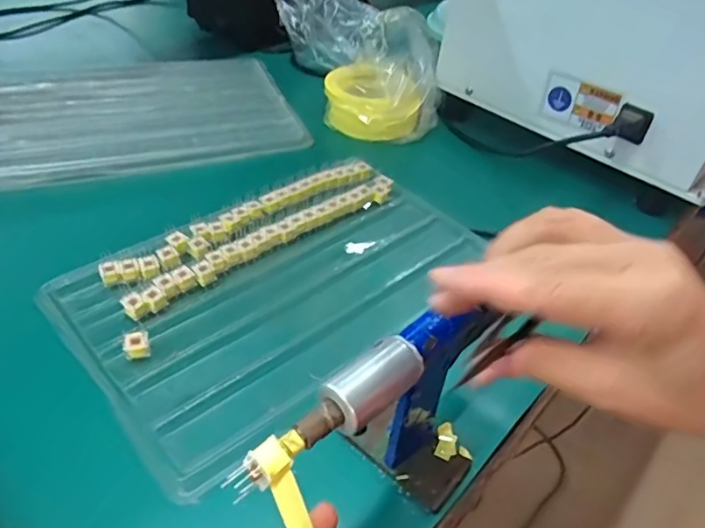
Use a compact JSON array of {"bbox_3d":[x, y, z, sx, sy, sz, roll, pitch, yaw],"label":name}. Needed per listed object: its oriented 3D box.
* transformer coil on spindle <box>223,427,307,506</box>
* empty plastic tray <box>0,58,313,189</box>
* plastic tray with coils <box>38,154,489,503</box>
[{"bbox_3d":[-0.031,0.074,0.209,0.012,0.008,0.034,34,47,27],"label":"transformer coil on spindle"},{"bbox_3d":[-0.232,-0.172,0.620,0.320,0.022,0.226,-9,44,-19],"label":"empty plastic tray"},{"bbox_3d":[-0.049,0.011,0.454,0.321,0.035,0.197,-29,53,-35],"label":"plastic tray with coils"}]

